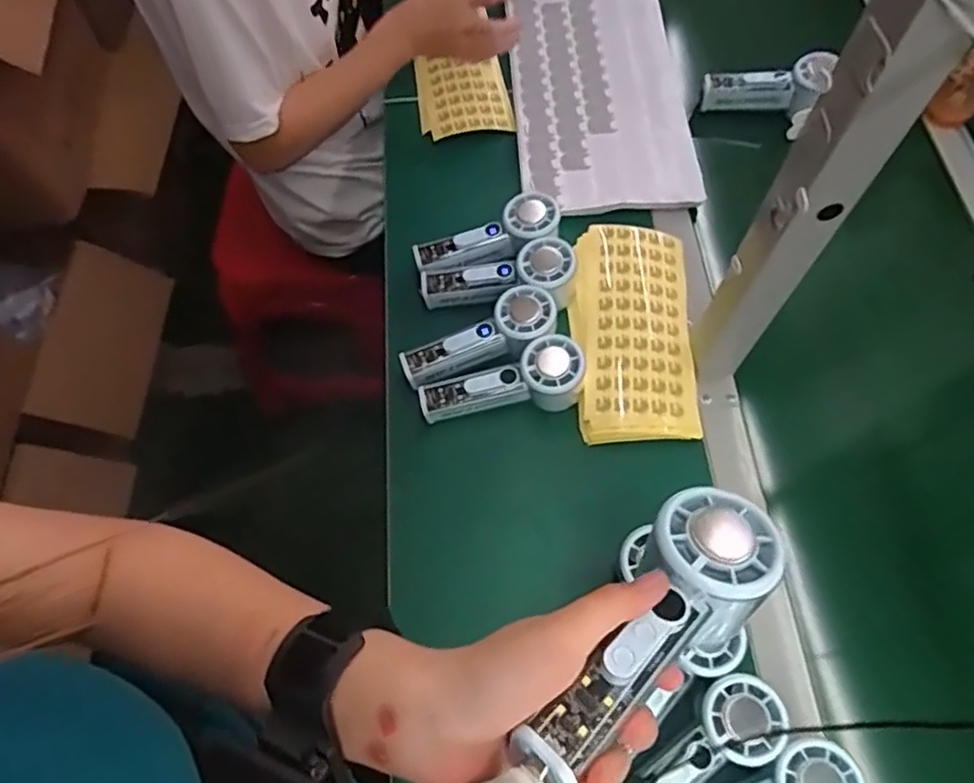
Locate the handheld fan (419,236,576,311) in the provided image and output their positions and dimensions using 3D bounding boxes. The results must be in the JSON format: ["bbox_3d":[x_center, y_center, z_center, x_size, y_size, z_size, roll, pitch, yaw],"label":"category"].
[{"bbox_3d":[0.011,-0.110,0.651,0.152,0.044,0.058,-10,65,-1],"label":"handheld fan"}]

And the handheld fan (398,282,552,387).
[{"bbox_3d":[-0.007,-0.045,0.620,0.149,0.044,0.057,-23,67,-10],"label":"handheld fan"}]

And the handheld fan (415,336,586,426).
[{"bbox_3d":[0.013,-0.005,0.594,0.148,0.046,0.052,-15,66,-6],"label":"handheld fan"}]

